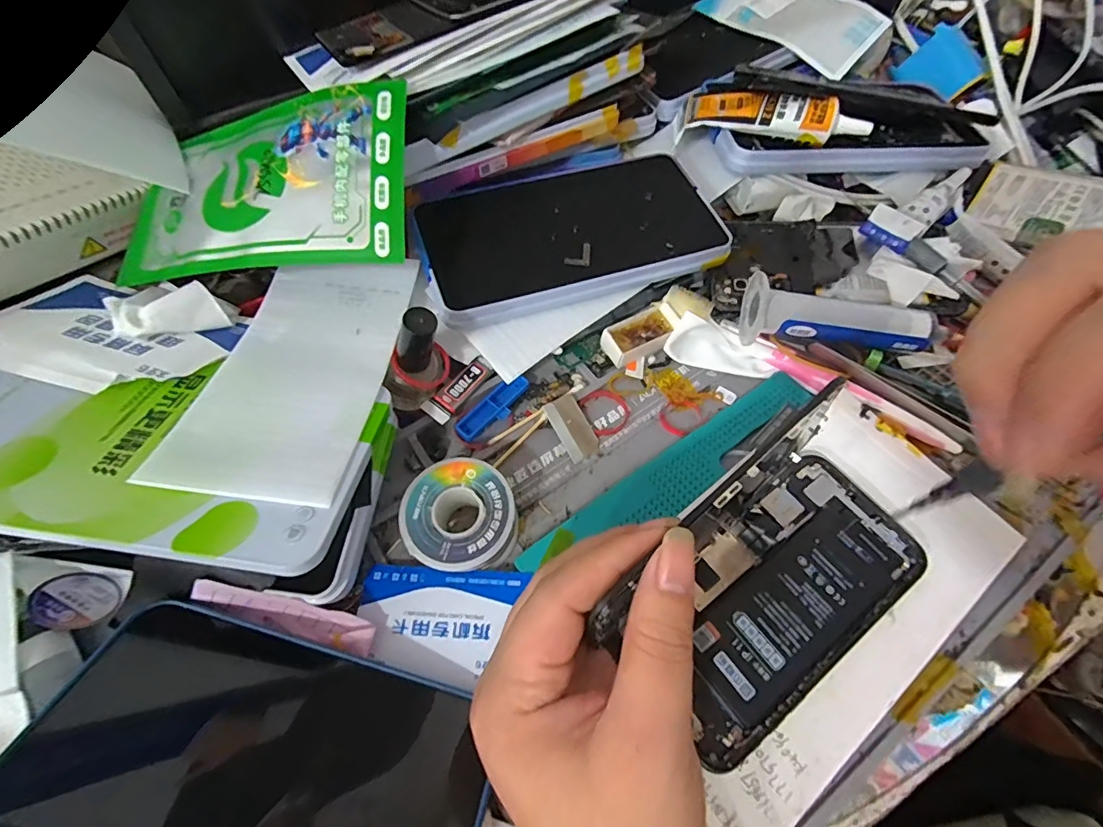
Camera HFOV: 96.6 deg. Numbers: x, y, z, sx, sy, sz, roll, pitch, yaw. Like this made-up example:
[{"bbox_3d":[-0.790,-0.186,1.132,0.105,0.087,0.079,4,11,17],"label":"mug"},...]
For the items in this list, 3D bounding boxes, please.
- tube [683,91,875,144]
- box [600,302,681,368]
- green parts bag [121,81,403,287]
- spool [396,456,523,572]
[{"bbox_3d":[0.150,-0.196,0.330,0.117,0.029,0.036,19,63,10],"label":"tube"},{"bbox_3d":[0.056,-0.049,0.308,0.049,0.020,0.022,-28,65,-14],"label":"box"},{"bbox_3d":[-0.156,-0.122,0.265,0.162,0.014,0.097,-2,79,11],"label":"green parts bag"},{"bbox_3d":[-0.045,0.053,0.247,0.053,0.029,0.053,0,61,0],"label":"spool"}]

